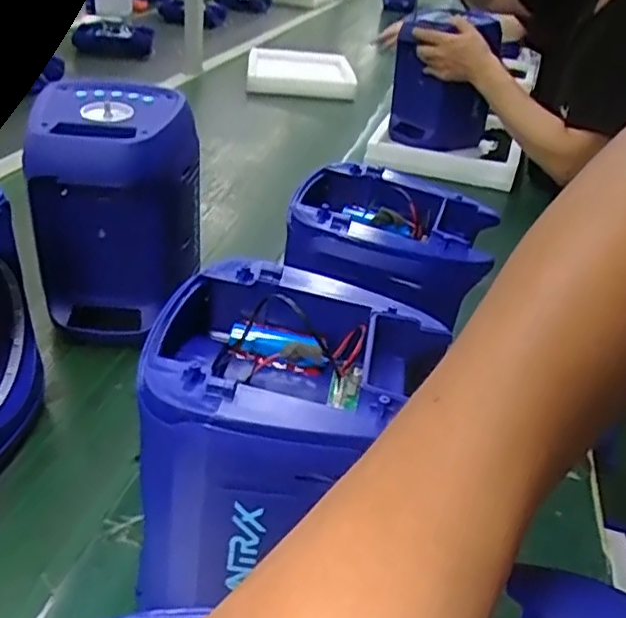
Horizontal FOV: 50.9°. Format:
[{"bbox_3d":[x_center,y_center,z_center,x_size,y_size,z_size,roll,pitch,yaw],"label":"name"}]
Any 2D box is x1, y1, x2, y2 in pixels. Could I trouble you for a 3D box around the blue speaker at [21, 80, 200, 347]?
[{"bbox_3d":[-0.211,-0.111,0.732,0.153,0.229,0.143,1,33,-3],"label":"blue speaker"}]

